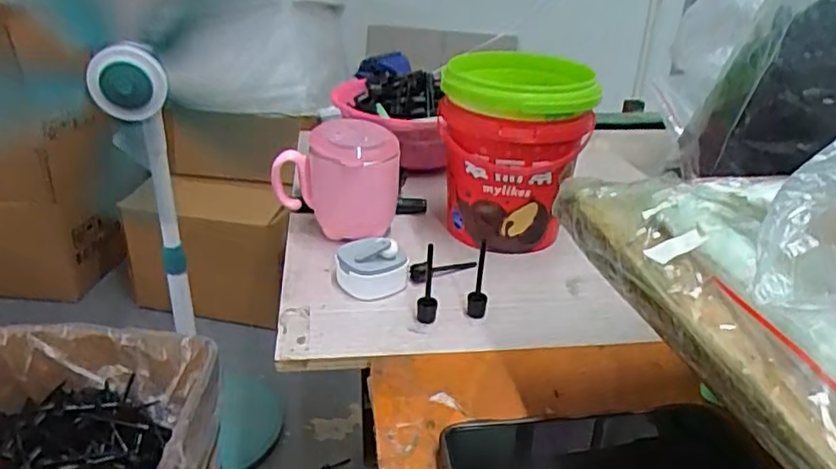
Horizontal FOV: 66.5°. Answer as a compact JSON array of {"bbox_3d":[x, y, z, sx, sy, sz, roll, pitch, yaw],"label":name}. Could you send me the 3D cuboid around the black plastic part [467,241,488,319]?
[{"bbox_3d":[0.046,0.033,0.480,0.014,0.062,0.019,6,28,7],"label":"black plastic part"}]

